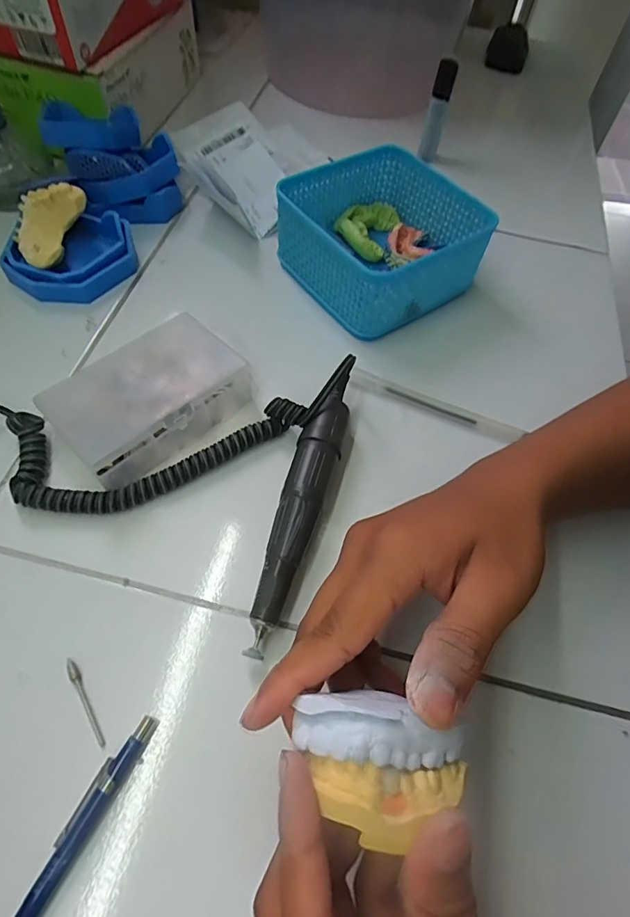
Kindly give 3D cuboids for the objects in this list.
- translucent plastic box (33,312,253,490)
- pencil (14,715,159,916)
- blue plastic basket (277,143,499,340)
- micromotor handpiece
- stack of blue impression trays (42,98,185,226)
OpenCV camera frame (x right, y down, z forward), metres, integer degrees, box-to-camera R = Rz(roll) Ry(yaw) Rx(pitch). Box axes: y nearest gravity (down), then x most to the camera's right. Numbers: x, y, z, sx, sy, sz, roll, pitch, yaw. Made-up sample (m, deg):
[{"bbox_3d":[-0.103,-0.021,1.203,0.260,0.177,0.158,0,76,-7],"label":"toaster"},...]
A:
[{"bbox_3d":[-0.106,-0.040,0.307,0.071,0.038,0.113,41,65,18],"label":"translucent plastic box"},{"bbox_3d":[-0.112,0.176,0.198,0.013,0.007,0.134,26,61,11],"label":"pencil"},{"bbox_3d":[0.052,-0.177,0.387,0.129,0.066,0.128,-31,66,-20],"label":"blue plastic basket"},{"bbox_3d":[-0.005,0.020,0.287,0.026,0.032,0.188,16,60,6],"label":"micromotor handpiece"},{"bbox_3d":[-0.173,-0.261,0.410,0.098,0.057,0.097,-16,62,-13],"label":"stack of blue impression trays"}]

